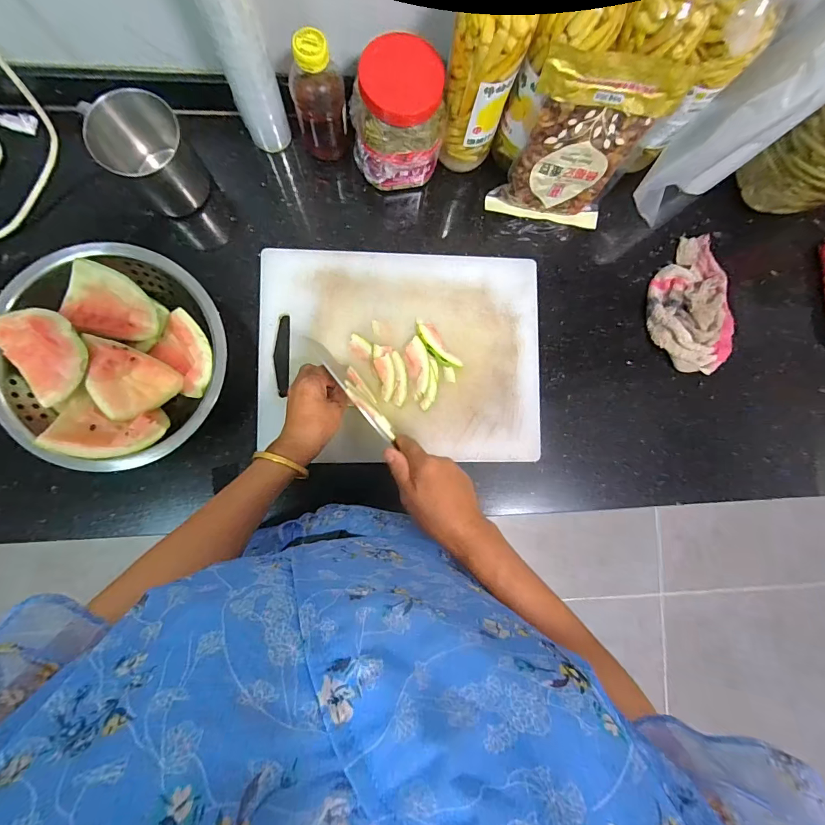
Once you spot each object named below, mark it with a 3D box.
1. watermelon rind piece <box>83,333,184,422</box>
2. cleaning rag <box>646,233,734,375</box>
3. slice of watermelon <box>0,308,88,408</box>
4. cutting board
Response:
[{"bbox_3d":[-0.344,-0.036,0.475,0.098,0.037,0.078,27,85,-3],"label":"watermelon rind piece"},{"bbox_3d":[0.418,-0.167,0.592,0.121,0.037,0.207,-1,88,-5],"label":"cleaning rag"},{"bbox_3d":[-0.423,-0.075,0.443,0.108,0.049,0.088,41,85,-2],"label":"slice of watermelon"},{"bbox_3d":[-0.012,-0.078,0.547,0.383,0.020,0.284,0,87,-6],"label":"cutting board"}]

